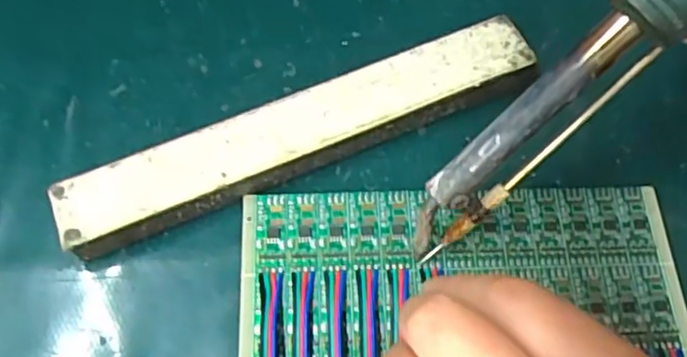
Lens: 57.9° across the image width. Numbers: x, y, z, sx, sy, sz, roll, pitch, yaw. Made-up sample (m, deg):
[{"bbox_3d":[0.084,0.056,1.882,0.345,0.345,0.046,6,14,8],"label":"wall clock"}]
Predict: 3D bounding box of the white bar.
[{"bbox_3d":[-0.014,-0.018,0.254,0.197,0.019,0.031,-22,67,-12],"label":"white bar"}]

